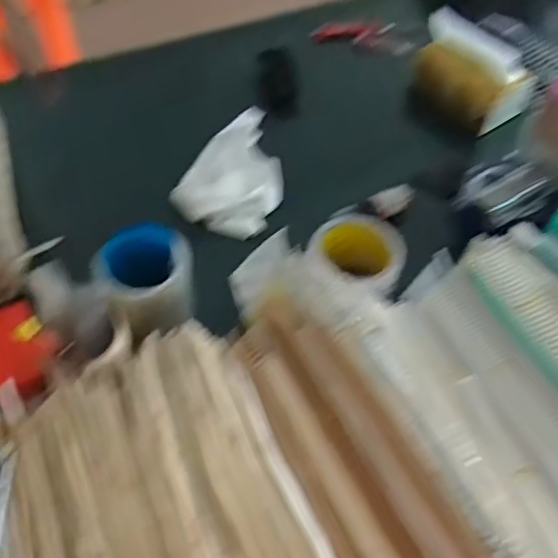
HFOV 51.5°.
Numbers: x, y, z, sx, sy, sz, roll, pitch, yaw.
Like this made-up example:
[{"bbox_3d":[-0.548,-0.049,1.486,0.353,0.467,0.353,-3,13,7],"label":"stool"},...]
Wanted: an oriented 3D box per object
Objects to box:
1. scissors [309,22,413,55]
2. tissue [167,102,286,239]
[{"bbox_3d":[0.146,-0.419,1.007,0.173,0.049,0.022,0,54,-1],"label":"scissors"},{"bbox_3d":[-0.050,-0.153,0.800,0.126,0.026,0.221,15,56,10],"label":"tissue"}]

